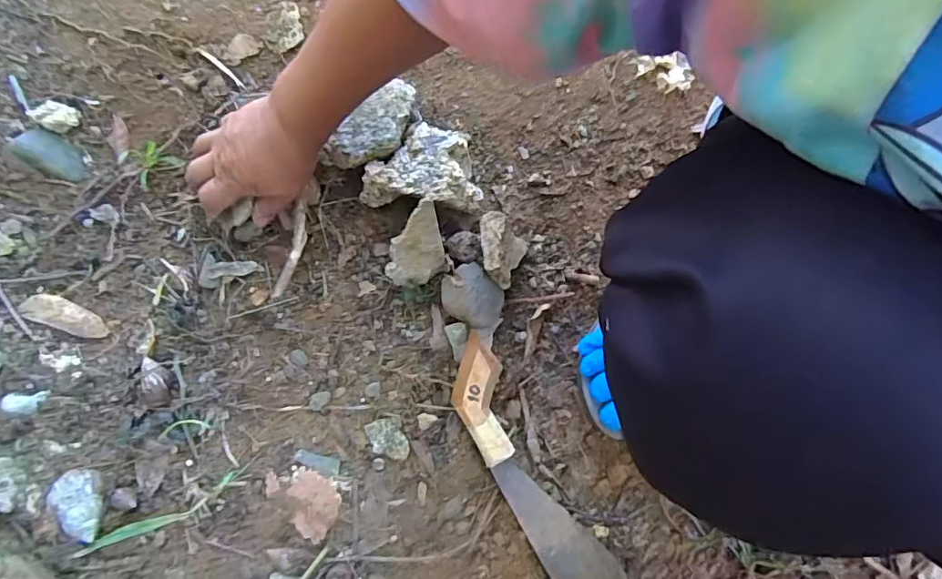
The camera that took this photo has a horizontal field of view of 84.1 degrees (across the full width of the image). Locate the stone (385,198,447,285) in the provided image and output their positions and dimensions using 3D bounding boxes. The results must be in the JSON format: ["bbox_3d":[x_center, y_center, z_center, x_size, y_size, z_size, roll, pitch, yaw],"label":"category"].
[{"bbox_3d":[-0.056,-0.045,0.504,0.057,0.022,0.080,-10,115,0],"label":"stone"}]

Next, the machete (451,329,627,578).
[{"bbox_3d":[0.056,0.175,0.492,0.061,0.023,0.276,-29,89,-11],"label":"machete"}]

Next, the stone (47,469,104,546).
[{"bbox_3d":[-0.329,0.182,0.440,0.031,0.024,0.060,-24,74,-10],"label":"stone"}]

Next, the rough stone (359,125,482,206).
[{"bbox_3d":[-0.051,-0.114,0.519,0.111,0.051,0.082,-8,72,-5],"label":"rough stone"}]

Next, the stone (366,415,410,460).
[{"bbox_3d":[-0.079,0.142,0.494,0.033,0.011,0.041,-20,73,-8],"label":"stone"}]

